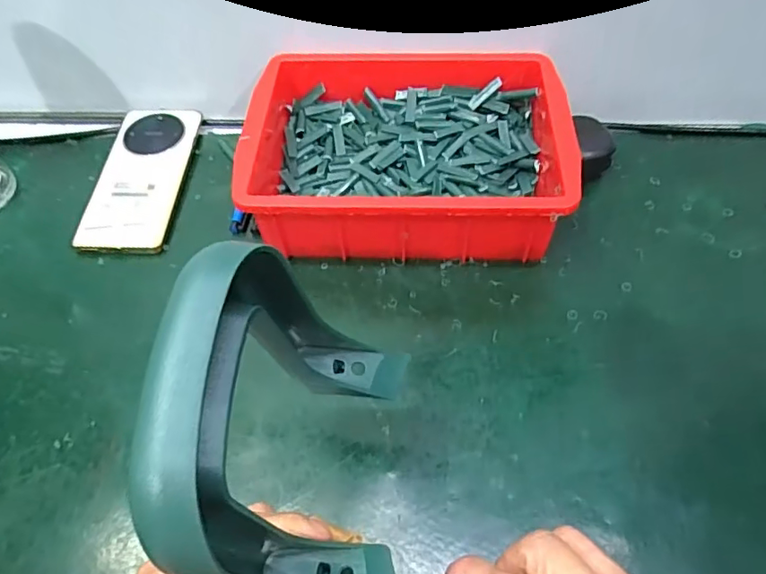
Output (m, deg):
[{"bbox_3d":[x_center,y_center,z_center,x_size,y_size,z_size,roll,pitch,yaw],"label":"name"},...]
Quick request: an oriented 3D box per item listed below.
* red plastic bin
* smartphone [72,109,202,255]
[{"bbox_3d":[0.018,-0.112,0.451,0.245,0.075,0.181,2,55,4],"label":"red plastic bin"},{"bbox_3d":[-0.215,-0.098,0.485,0.074,0.007,0.163,2,59,0],"label":"smartphone"}]

